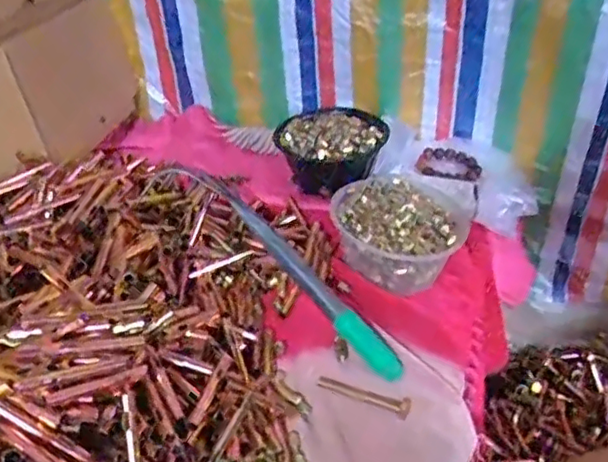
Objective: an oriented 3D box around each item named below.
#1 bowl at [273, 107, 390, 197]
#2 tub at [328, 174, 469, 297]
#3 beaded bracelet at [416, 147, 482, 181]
[{"bbox_3d":[0.039,-0.125,0.927,0.159,0.076,0.149,3,34,5],"label":"bowl"},{"bbox_3d":[0.114,-0.002,0.779,0.163,0.083,0.170,10,34,13],"label":"tub"},{"bbox_3d":[0.218,-0.094,0.928,0.082,0.025,0.097,-16,35,-7],"label":"beaded bracelet"}]

